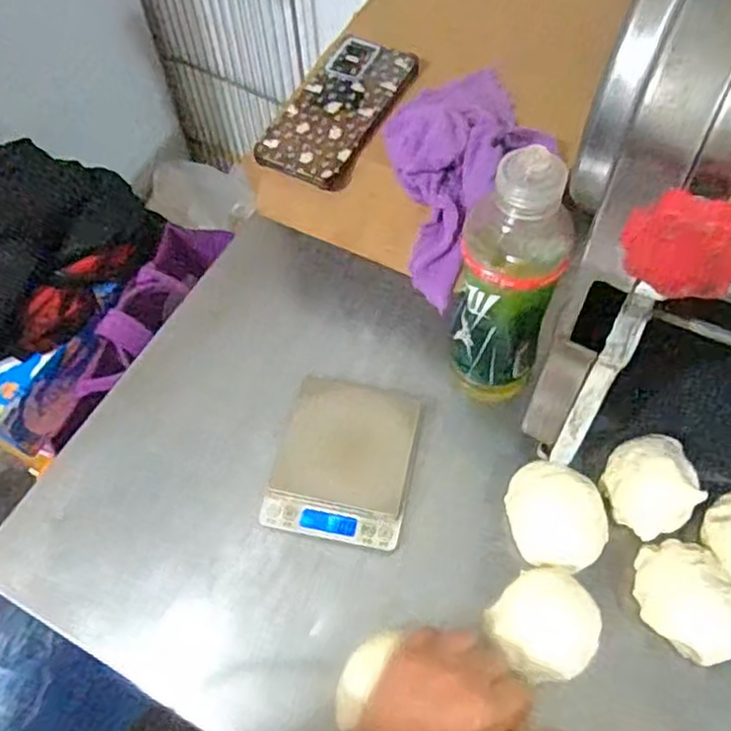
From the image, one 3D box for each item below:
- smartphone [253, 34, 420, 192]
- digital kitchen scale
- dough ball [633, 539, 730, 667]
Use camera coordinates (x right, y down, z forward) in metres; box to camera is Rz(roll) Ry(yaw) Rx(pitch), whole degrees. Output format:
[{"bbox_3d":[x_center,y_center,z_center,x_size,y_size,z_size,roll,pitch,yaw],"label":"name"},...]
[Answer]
[{"bbox_3d":[-0.023,-0.227,0.617,0.080,0.011,0.166,26,69,8],"label":"smartphone"},{"bbox_3d":[-0.016,0.073,0.541,0.100,0.023,0.122,9,60,7],"label":"digital kitchen scale"},{"bbox_3d":[0.218,0.160,0.476,0.065,0.038,0.078,-10,60,-4],"label":"dough ball"}]

